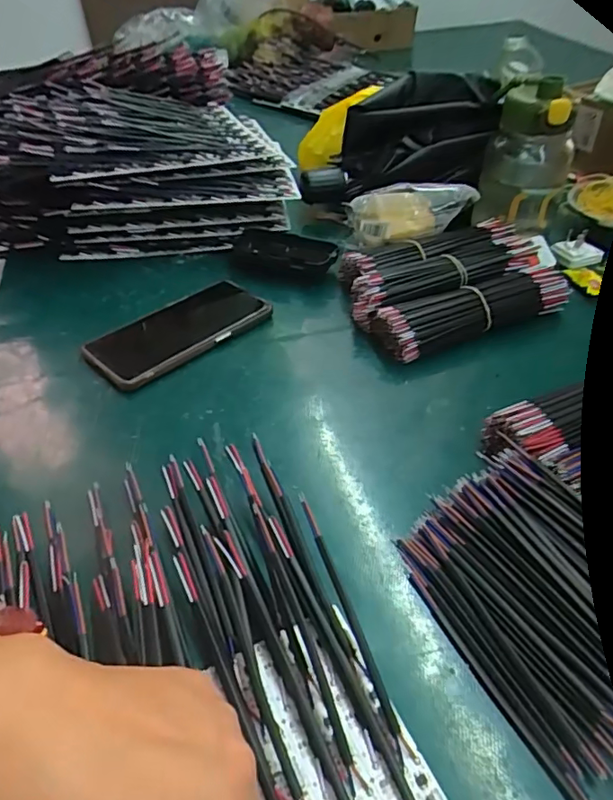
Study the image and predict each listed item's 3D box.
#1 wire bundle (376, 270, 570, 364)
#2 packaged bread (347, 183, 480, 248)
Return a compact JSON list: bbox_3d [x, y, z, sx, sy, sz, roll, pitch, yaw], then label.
[{"bbox_3d":[0.150,-0.082,0.489,0.171,0.039,0.048,-19,47,-13],"label":"wire bundle"},{"bbox_3d":[0.106,-0.197,0.570,0.128,0.054,0.052,-11,46,-7],"label":"packaged bread"}]

